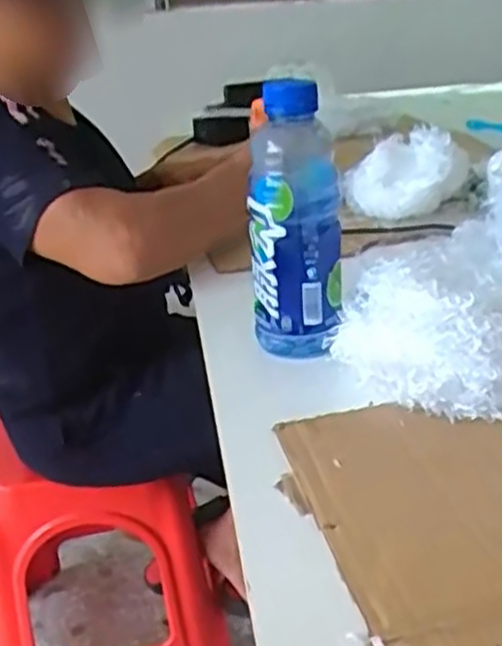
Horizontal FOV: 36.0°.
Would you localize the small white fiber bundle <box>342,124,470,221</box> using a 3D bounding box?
[{"bbox_3d":[0.190,-0.173,0.953,0.154,0.107,0.067,0,26,9],"label":"small white fiber bundle"}]

